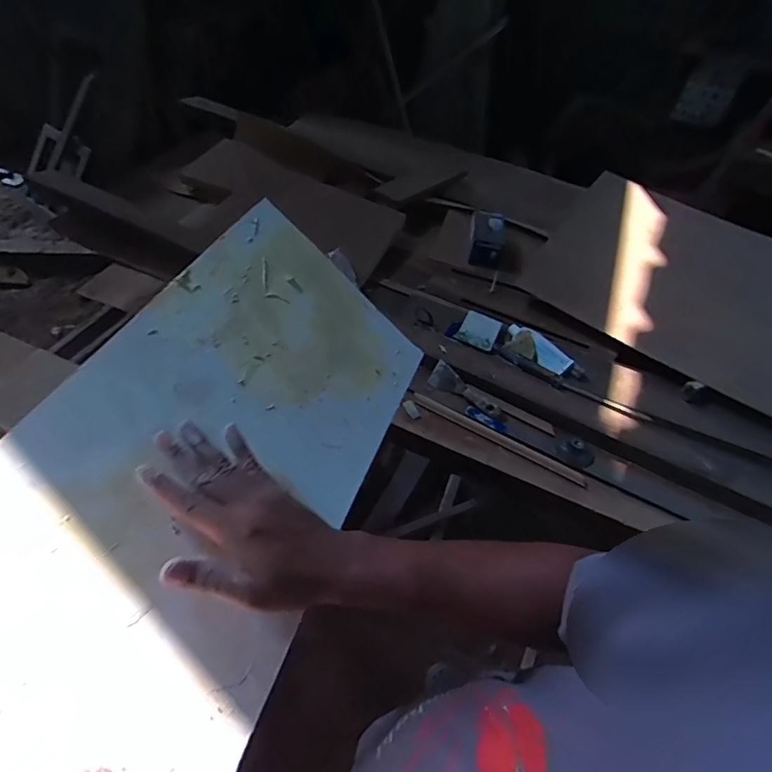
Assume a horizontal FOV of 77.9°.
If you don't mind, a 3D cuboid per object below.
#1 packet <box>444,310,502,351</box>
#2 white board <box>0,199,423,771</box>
[{"bbox_3d":[0.197,-0.127,1.046,0.102,0.008,0.110,22,49,11],"label":"packet"},{"bbox_3d":[-0.145,0.061,0.452,0.279,0.013,0.541,42,49,-19],"label":"white board"}]

